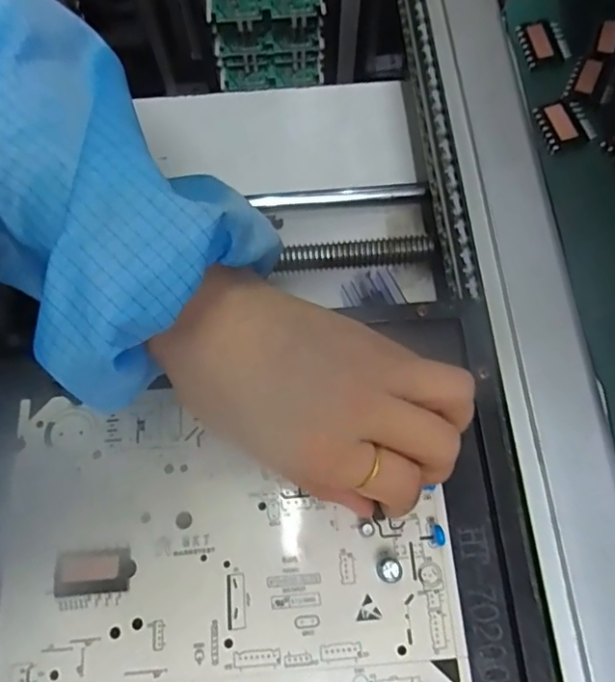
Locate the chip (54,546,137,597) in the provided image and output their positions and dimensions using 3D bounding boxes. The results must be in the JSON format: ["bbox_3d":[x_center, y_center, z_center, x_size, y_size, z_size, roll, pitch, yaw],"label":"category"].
[{"bbox_3d":[-0.097,0.106,0.253,0.034,0.006,0.019,-6,70,1],"label":"chip"}]

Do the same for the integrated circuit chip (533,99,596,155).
[{"bbox_3d":[0.149,-0.128,0.324,0.028,0.004,0.032,-17,71,-3],"label":"integrated circuit chip"}]

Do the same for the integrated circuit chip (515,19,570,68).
[{"bbox_3d":[0.146,-0.186,0.344,0.025,0.007,0.029,-12,70,-1],"label":"integrated circuit chip"}]

